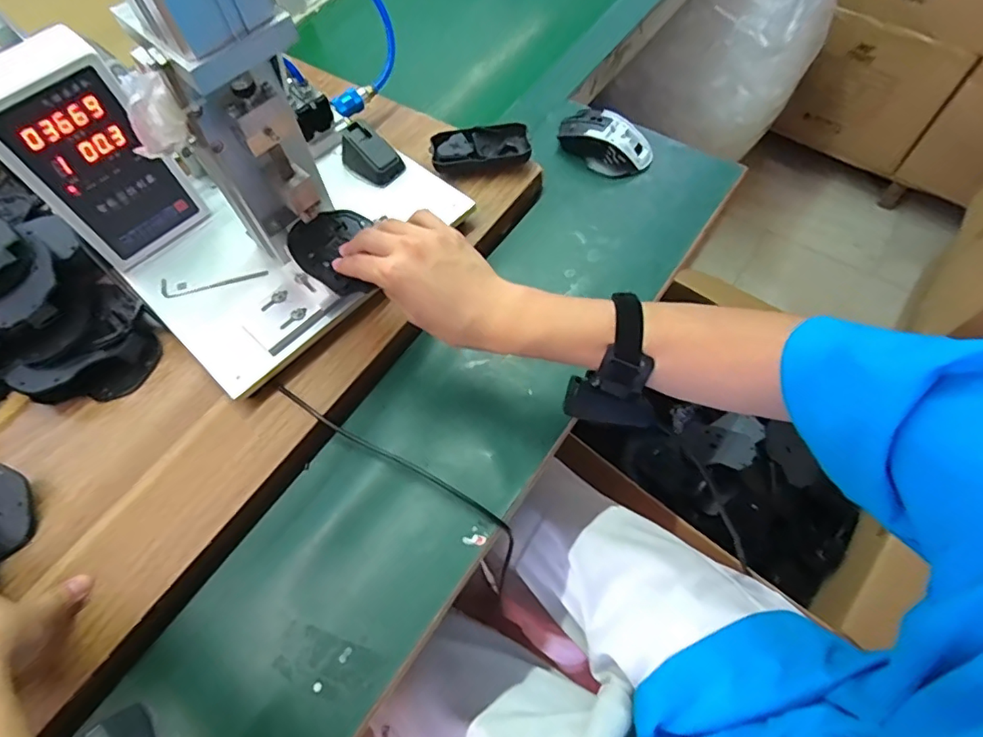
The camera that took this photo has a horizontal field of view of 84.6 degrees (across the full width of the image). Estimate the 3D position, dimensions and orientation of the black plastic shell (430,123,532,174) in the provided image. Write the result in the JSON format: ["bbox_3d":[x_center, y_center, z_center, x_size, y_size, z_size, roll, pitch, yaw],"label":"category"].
[{"bbox_3d":[-0.011,-0.243,0.606,0.108,0.033,0.046,-10,62,-1],"label":"black plastic shell"}]

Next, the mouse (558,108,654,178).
[{"bbox_3d":[0.133,-0.271,0.634,0.113,0.036,0.058,32,69,18],"label":"mouse"}]

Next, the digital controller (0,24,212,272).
[{"bbox_3d":[-0.353,-0.186,0.484,0.056,0.179,0.105,41,72,21],"label":"digital controller"}]

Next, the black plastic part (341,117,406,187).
[{"bbox_3d":[-0.129,-0.228,0.572,0.064,0.038,0.041,37,70,20],"label":"black plastic part"}]

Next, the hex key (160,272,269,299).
[{"bbox_3d":[-0.273,-0.083,0.527,0.108,0.004,0.024,-4,62,2],"label":"hex key"}]

